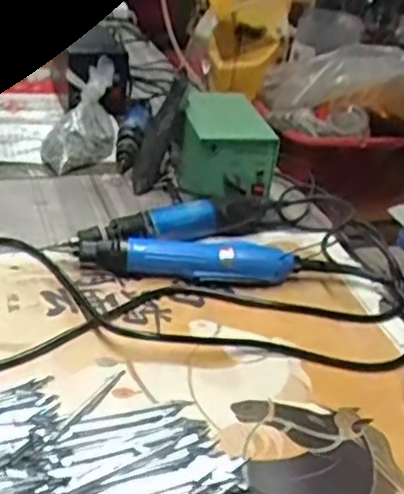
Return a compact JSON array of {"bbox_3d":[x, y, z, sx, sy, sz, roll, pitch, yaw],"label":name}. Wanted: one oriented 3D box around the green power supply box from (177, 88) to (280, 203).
[{"bbox_3d":[0.024,-0.133,0.836,0.102,0.076,0.157,0,29,-12],"label":"green power supply box"}]

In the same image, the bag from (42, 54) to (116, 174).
[{"bbox_3d":[-0.163,-0.172,0.897,0.097,0.126,0.094,0,29,-11],"label":"bag"}]

